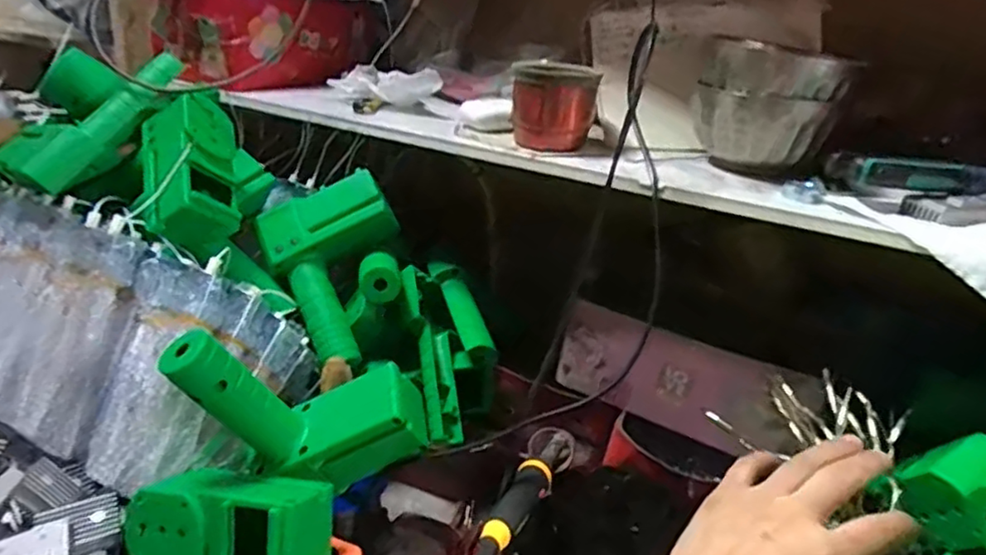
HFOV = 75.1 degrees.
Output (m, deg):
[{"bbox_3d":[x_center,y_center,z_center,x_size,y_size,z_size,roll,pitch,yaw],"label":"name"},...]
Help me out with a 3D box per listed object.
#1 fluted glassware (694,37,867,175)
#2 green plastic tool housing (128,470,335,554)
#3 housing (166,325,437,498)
[{"bbox_3d":[0.196,-0.117,0.463,0.075,0.093,0.072,0,23,-11],"label":"fluted glassware"},{"bbox_3d":[-0.162,0.147,0.392,0.120,0.054,0.058,9,23,9],"label":"green plastic tool housing"},{"bbox_3d":[-0.132,0.088,0.426,0.169,0.087,0.051,22,25,-21],"label":"housing"}]

